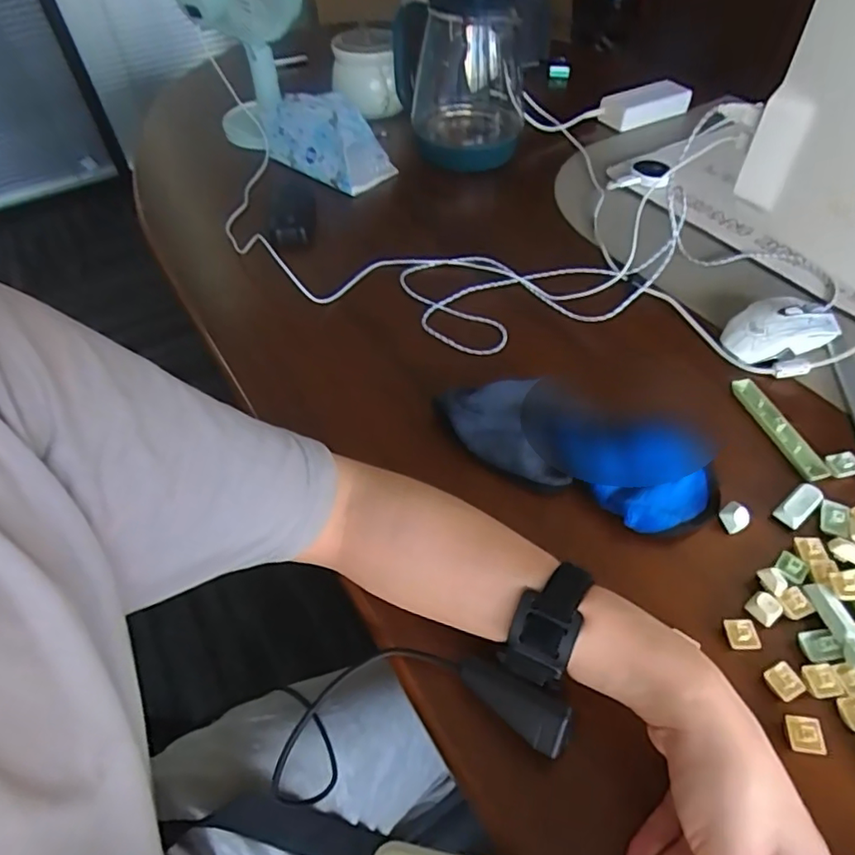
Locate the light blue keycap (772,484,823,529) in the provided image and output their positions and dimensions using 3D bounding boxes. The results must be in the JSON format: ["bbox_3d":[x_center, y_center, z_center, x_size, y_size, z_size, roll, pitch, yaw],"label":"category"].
[{"bbox_3d":[0.287,0.060,0.430,0.041,0.009,0.020,-33,58,-24],"label":"light blue keycap"}]

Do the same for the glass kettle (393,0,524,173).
[{"bbox_3d":[0.042,-0.462,0.736,0.171,0.185,0.155,1,51,3],"label":"glass kettle"}]

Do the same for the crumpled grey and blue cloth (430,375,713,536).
[{"bbox_3d":[0.117,0.013,0.460,0.212,0.037,0.093,22,55,18],"label":"crumpled grey and blue cloth"}]

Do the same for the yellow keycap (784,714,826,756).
[{"bbox_3d":[0.225,0.183,0.332,0.017,0.008,0.019,5,51,4],"label":"yellow keycap"}]

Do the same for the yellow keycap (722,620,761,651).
[{"bbox_3d":[0.210,0.138,0.371,0.019,0.010,0.019,2,51,2],"label":"yellow keycap"}]

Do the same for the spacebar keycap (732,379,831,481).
[{"bbox_3d":[0.300,-0.001,0.480,0.016,0.014,0.109,-14,52,-11],"label":"spacebar keycap"}]

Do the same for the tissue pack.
[{"bbox_3d":[-0.141,-0.396,0.754,0.174,0.087,0.074,30,58,24],"label":"tissue pack"}]

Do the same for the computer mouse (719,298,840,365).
[{"bbox_3d":[0.339,-0.095,0.538,0.110,0.038,0.062,-17,52,-12],"label":"computer mouse"}]

